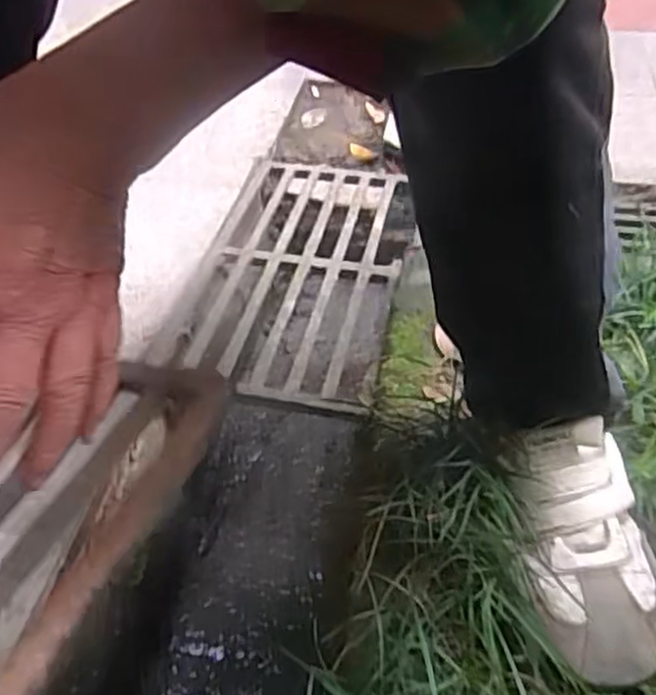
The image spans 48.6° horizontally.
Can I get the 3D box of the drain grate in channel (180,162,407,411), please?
[{"bbox_3d":[-0.031,-0.100,0.929,0.230,0.030,0.502,2,41,8],"label":"drain grate in channel"}]

